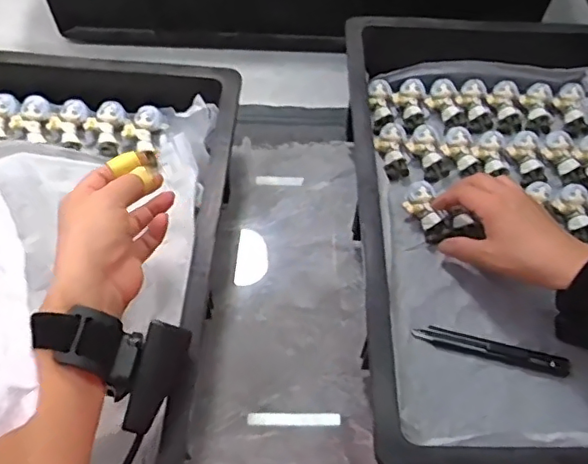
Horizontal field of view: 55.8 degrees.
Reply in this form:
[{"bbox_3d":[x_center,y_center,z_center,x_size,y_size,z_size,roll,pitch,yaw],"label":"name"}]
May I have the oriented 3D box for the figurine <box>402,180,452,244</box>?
[{"bbox_3d":[0.125,-0.019,0.538,0.032,0.026,0.066,-17,68,-12],"label":"figurine"}]

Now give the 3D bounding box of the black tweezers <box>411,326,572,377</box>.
[{"bbox_3d":[0.171,0.102,0.482,0.129,0.016,0.018,15,61,6],"label":"black tweezers"}]

